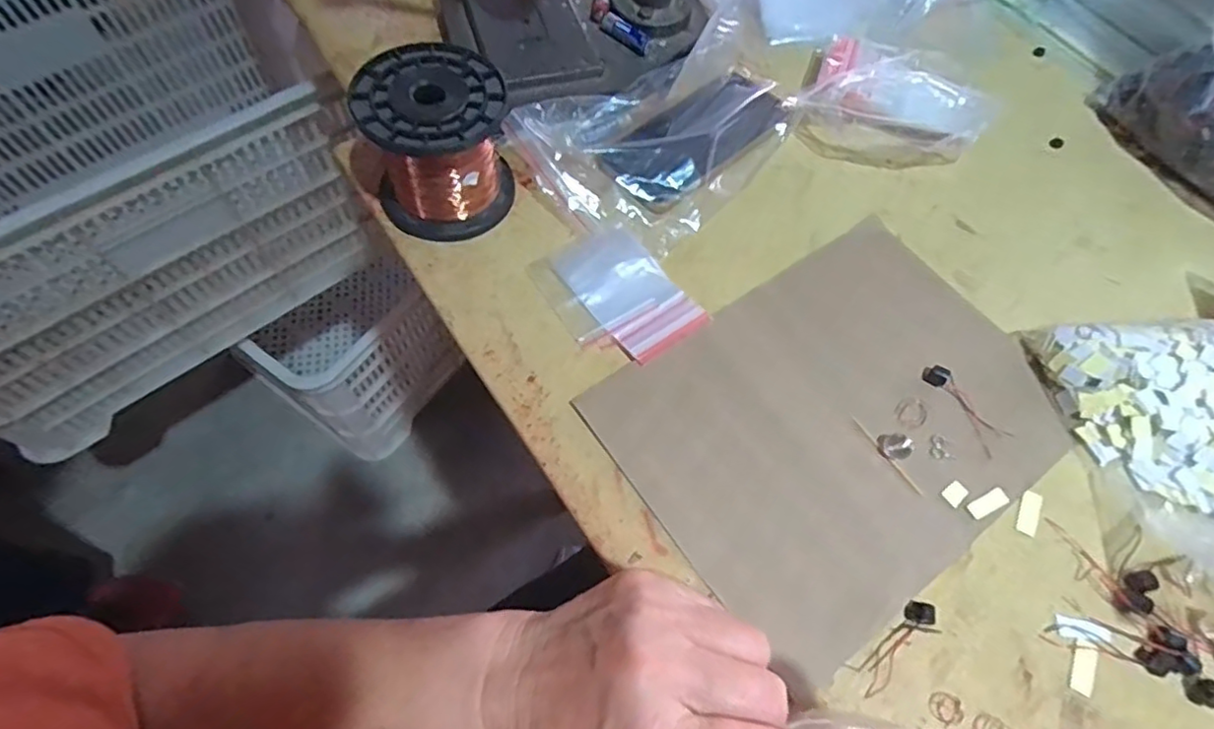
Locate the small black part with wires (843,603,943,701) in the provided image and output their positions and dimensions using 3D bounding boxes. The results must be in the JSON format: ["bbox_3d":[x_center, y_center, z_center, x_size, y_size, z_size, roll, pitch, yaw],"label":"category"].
[{"bbox_3d":[0.155,0.149,0.332,0.060,0.008,0.019,-33,69,-18],"label":"small black part with wires"}]

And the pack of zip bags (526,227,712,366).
[{"bbox_3d":[0.006,-0.047,0.428,0.079,0.006,0.105,-32,69,-18],"label":"pack of zip bags"}]

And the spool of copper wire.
[{"bbox_3d":[-0.118,-0.154,0.434,0.099,0.085,0.100,-6,63,-6],"label":"spool of copper wire"}]

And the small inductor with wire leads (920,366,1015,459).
[{"bbox_3d":[0.233,0.026,0.405,0.021,0.007,0.064,-28,68,-16],"label":"small inductor with wire leads"}]

